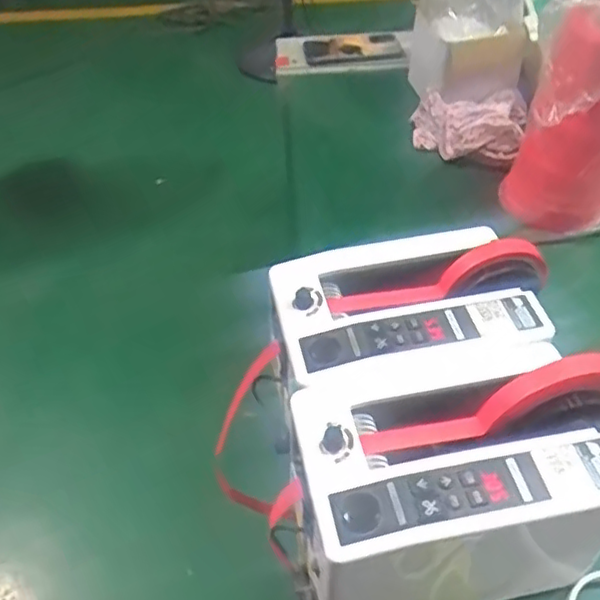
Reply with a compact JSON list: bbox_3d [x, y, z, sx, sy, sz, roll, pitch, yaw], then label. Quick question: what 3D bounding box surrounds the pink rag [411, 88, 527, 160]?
[{"bbox_3d":[0.236,-0.255,0.908,0.146,0.059,0.132,4,49,7],"label":"pink rag"}]

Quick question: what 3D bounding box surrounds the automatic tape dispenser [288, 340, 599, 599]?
[{"bbox_3d":[0.118,0.137,0.483,0.240,0.163,0.143,-9,48,-4],"label":"automatic tape dispenser"}]

